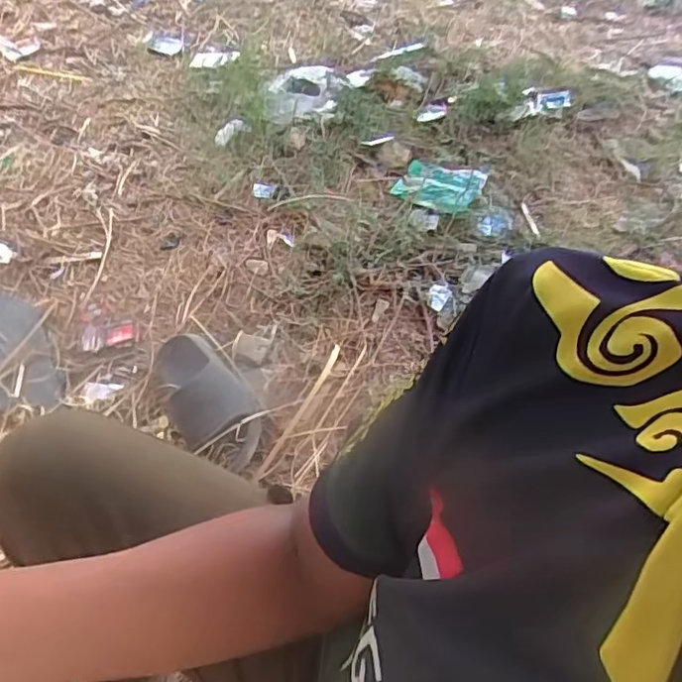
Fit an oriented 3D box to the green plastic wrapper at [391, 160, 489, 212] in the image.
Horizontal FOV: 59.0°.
[{"bbox_3d":[0.203,-0.323,1.241,0.166,0.044,0.125,22,54,16],"label":"green plastic wrapper"}]

